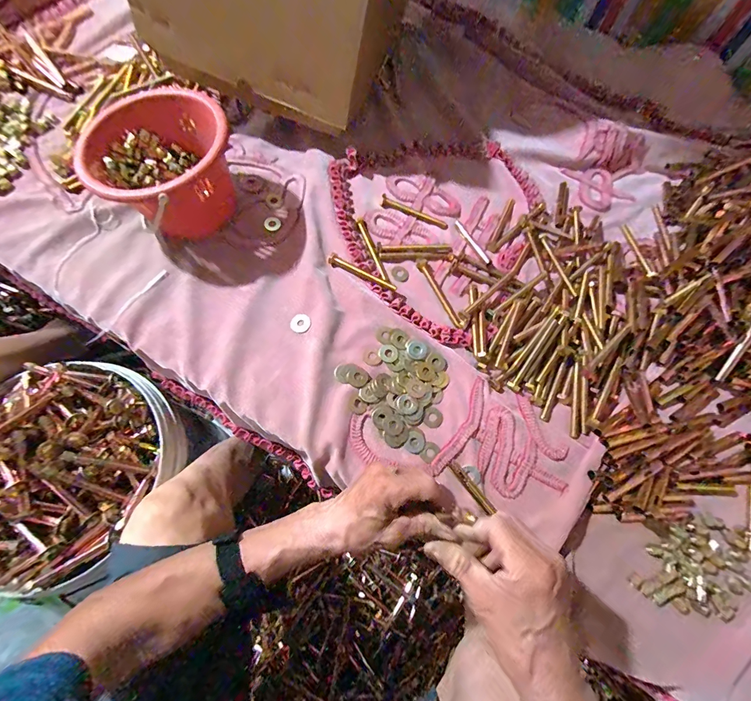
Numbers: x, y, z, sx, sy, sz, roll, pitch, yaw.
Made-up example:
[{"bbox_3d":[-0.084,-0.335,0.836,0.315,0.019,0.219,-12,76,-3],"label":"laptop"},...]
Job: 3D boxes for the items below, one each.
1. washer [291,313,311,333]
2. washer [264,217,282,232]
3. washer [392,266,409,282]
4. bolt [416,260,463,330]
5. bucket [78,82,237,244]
[{"bbox_3d":[-0.098,-0.036,0.466,0.024,0.004,0.026,1,71,-2],"label":"washer"},{"bbox_3d":[-0.151,-0.186,0.522,0.025,0.004,0.023,1,71,-2],"label":"washer"},{"bbox_3d":[0.035,-0.108,0.502,0.023,0.004,0.023,1,71,-2],"label":"washer"},{"bbox_3d":[0.090,-0.078,0.494,0.015,0.009,0.110,-26,75,-11],"label":"bolt"},{"bbox_3d":[-0.271,-0.238,0.471,0.167,0.116,0.163,1,71,-2],"label":"bucket"}]

